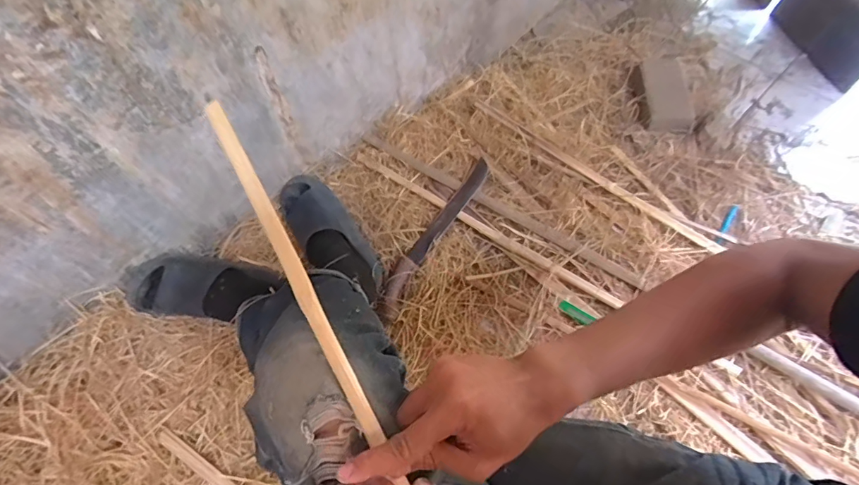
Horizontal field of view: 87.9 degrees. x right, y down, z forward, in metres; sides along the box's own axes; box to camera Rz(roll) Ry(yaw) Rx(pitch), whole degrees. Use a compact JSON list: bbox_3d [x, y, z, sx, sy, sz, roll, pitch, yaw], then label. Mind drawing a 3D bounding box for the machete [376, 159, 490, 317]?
[{"bbox_3d":[0.013,-0.023,0.931,0.052,0.025,0.412,28,67,17],"label":"machete"}]

